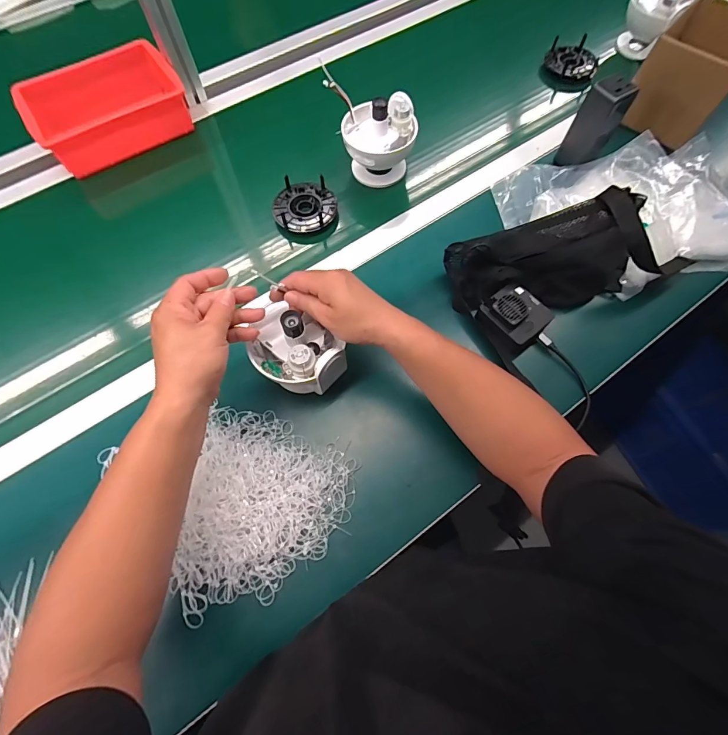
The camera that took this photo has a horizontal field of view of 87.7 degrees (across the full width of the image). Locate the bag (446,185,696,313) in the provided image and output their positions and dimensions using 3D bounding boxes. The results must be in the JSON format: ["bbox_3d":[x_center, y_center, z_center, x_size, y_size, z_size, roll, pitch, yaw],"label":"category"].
[{"bbox_3d":[0.279,-0.159,0.522,0.318,0.093,0.116,-11,69,-7],"label":"bag"}]

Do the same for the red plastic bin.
[{"bbox_3d":[-0.440,-0.447,0.658,0.243,0.069,0.160,-34,73,-15],"label":"red plastic bin"}]

